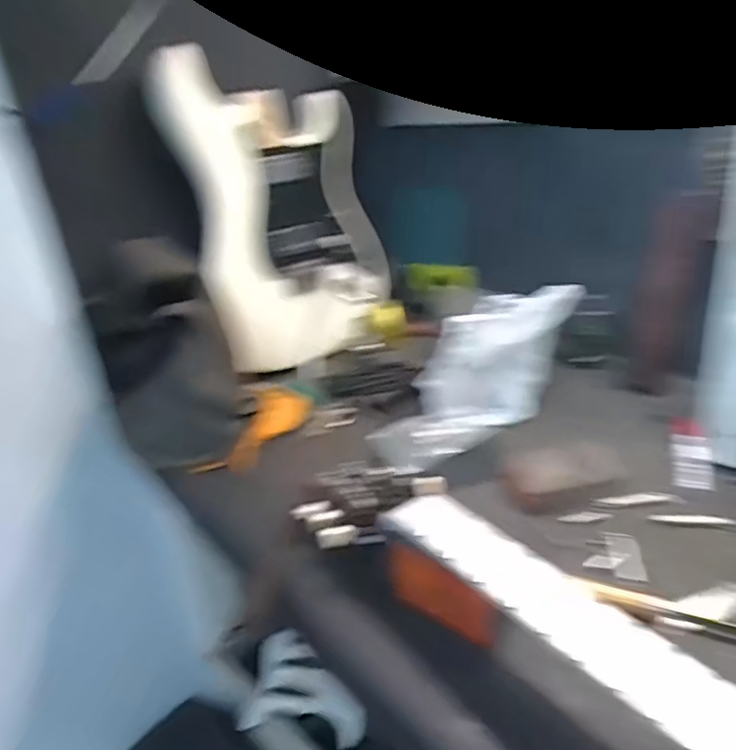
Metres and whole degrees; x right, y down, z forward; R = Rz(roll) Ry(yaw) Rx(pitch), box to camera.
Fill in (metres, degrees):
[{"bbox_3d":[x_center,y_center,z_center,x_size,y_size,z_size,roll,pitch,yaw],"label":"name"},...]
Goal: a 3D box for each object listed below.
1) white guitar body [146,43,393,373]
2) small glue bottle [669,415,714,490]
[{"bbox_3d":[-0.119,-0.245,0.898,0.053,0.447,0.346,7,30,44],"label":"white guitar body"},{"bbox_3d":[0.342,0.081,0.642,0.038,0.017,0.118,4,27,21],"label":"small glue bottle"}]

